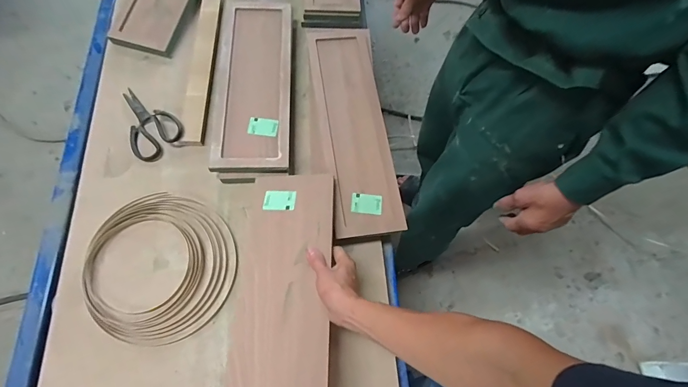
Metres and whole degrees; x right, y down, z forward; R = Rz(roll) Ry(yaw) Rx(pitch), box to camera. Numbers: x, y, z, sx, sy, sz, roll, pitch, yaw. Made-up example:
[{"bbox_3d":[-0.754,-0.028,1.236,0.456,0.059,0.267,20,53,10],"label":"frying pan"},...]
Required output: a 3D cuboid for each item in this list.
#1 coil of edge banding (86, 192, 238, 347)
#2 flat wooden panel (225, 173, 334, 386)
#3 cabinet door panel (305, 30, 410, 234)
[{"bbox_3d":[-0.340,0.132,0.638,0.270,0.025,0.261,1,69,-4],"label":"coil of edge banding"},{"bbox_3d":[-0.099,0.159,0.572,0.157,0.022,0.444,-3,62,5],"label":"flat wooden panel"},{"bbox_3d":[0.019,-0.160,0.742,0.138,0.014,0.510,-7,69,-6],"label":"cabinet door panel"}]

